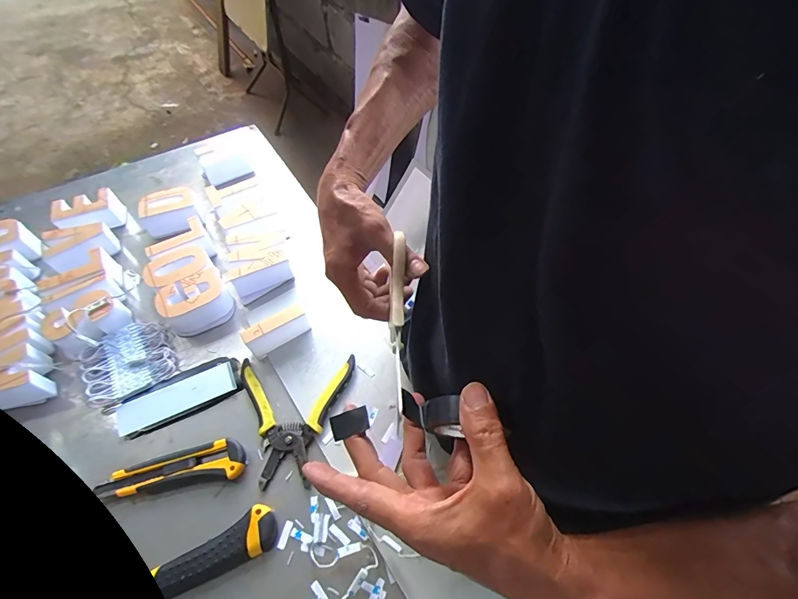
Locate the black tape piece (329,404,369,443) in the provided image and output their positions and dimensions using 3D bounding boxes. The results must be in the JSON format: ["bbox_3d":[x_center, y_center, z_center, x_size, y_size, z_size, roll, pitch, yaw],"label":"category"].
[{"bbox_3d":[-0.036,0.090,0.286,0.028,0.004,0.017,-22,65,0],"label":"black tape piece"}]

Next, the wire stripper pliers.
[{"bbox_3d":[-0.129,0.140,0.462,0.140,0.015,0.145,0,56,1],"label":"wire stripper pliers"}]

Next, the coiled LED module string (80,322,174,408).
[{"bbox_3d":[-0.349,0.081,0.506,0.099,0.019,0.096,-29,60,-18],"label":"coiled LED module string"}]

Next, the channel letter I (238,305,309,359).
[{"bbox_3d":[-0.158,0.042,0.509,0.079,0.048,0.019,-30,60,-18],"label":"channel letter I"}]

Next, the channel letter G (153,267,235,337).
[{"bbox_3d":[-0.277,0.008,0.537,0.085,0.049,0.062,-34,61,-20],"label":"channel letter G"}]

